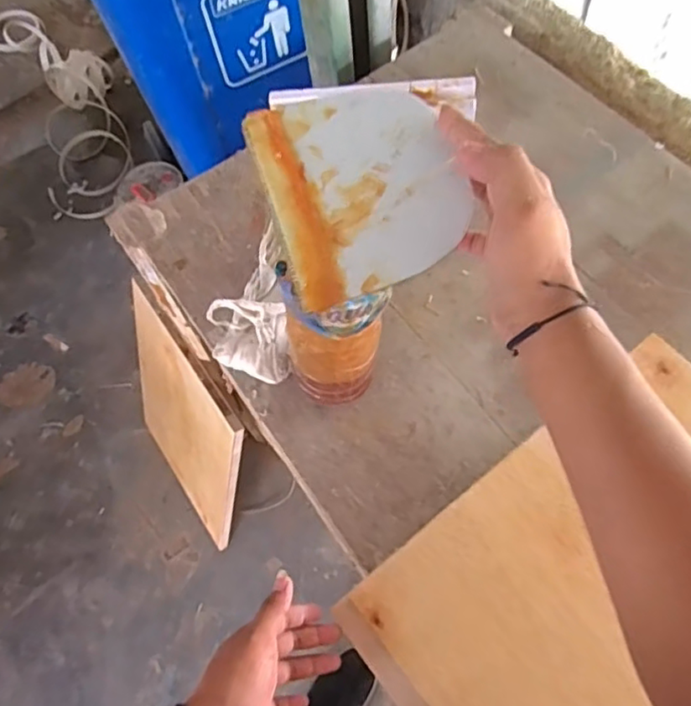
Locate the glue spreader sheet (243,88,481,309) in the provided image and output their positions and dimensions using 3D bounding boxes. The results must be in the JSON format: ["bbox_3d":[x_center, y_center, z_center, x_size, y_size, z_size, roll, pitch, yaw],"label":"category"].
[{"bbox_3d":[0.010,-0.107,0.385,0.113,0.005,0.147,-19,68,-1],"label":"glue spreader sheet"}]

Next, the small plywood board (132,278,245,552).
[{"bbox_3d":[-0.334,0.149,1.264,0.018,0.497,0.390,-25,62,-30],"label":"small plywood board"}]

